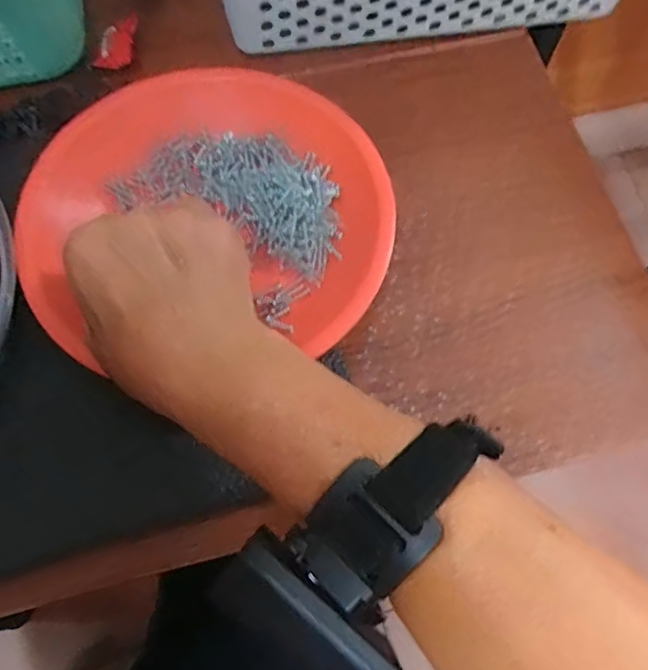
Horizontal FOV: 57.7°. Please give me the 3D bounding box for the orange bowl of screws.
[{"bbox_3d":[-0.059,-0.073,0.322,0.185,0.040,0.177,0,70,0],"label":"orange bowl of screws"}]

